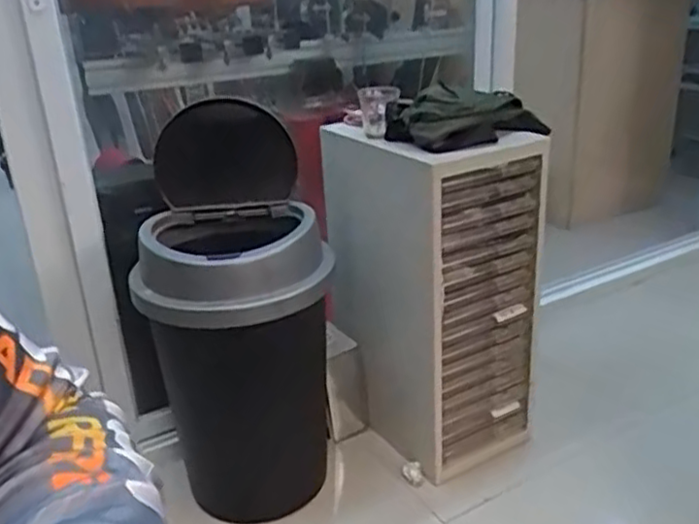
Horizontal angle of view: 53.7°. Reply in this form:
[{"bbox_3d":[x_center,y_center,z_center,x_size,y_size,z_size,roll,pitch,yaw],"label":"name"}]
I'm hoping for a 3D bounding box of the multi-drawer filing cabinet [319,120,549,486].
[{"bbox_3d":[0.180,0.063,1.518,0.285,0.689,0.370,-17,27,-30],"label":"multi-drawer filing cabinet"}]

